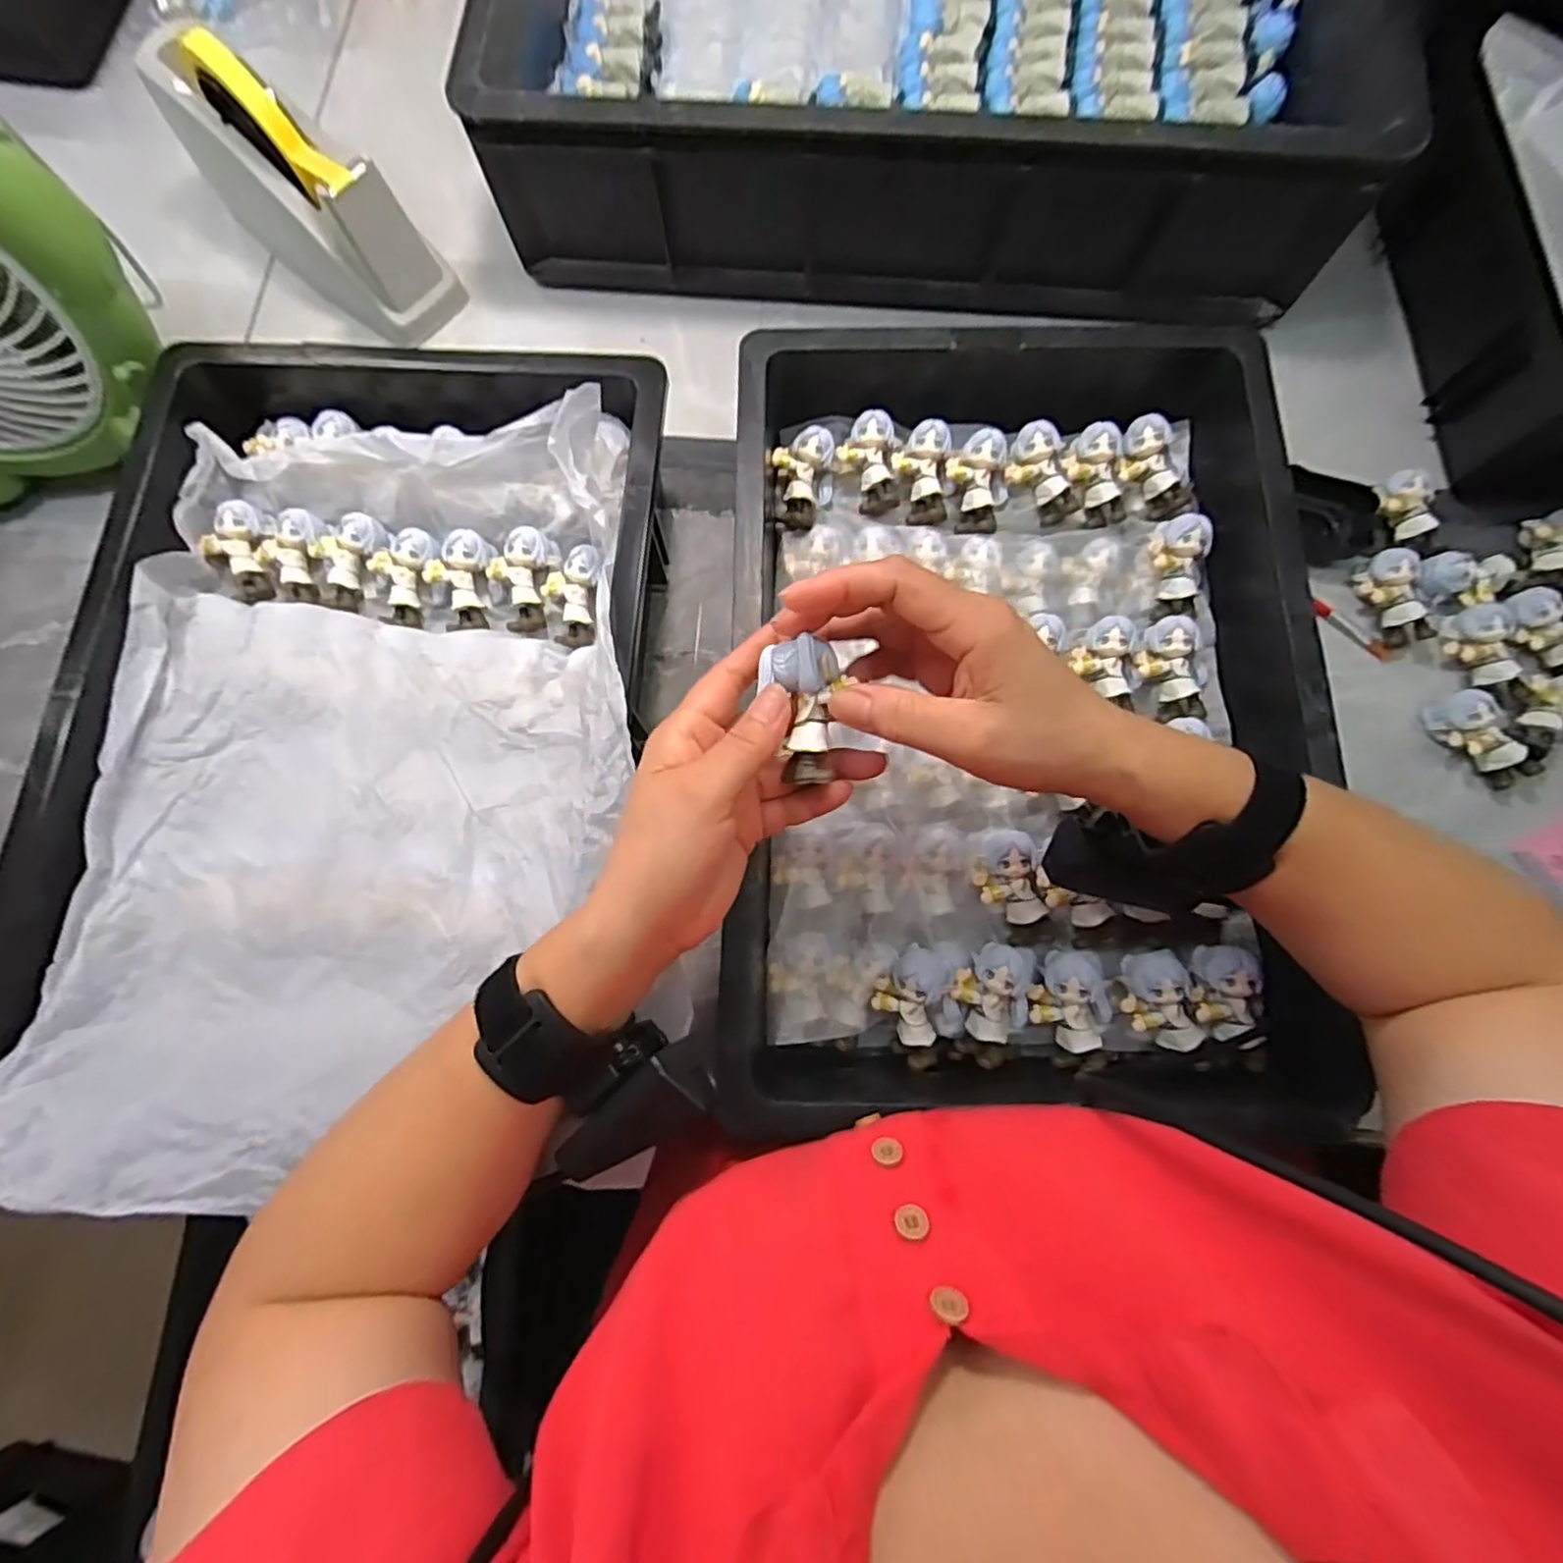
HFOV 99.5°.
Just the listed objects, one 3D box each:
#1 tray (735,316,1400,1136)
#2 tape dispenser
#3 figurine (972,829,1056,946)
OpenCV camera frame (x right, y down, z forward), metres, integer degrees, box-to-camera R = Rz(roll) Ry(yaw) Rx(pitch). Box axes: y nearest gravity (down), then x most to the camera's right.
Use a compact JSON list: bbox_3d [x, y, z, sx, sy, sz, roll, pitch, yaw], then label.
[{"bbox_3d":[0.120,-0.050,0.375,0.318,0.068,0.445,-3,78,1],"label":"tray"},{"bbox_3d":[-0.349,-0.428,0.473,0.195,0.118,0.056,36,81,8],"label":"tape dispenser"},{"bbox_3d":[0.127,0.060,0.366,0.034,0.027,0.062,-14,78,-2],"label":"figurine"}]

